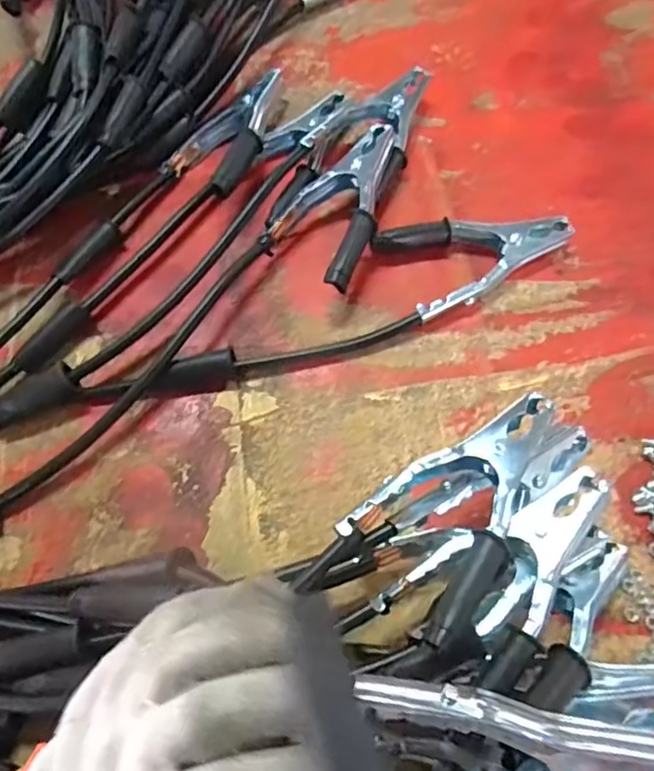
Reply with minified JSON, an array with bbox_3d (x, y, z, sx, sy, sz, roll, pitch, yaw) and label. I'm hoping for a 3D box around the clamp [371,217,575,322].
[{"bbox_3d":[0.115,-0.101,0.451,0.134,0.021,0.080,-21,66,-7],"label":"clamp"}]

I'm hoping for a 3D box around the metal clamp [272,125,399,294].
[{"bbox_3d":[0.011,-0.142,0.465,0.070,0.041,0.148,20,67,11],"label":"metal clamp"}]

